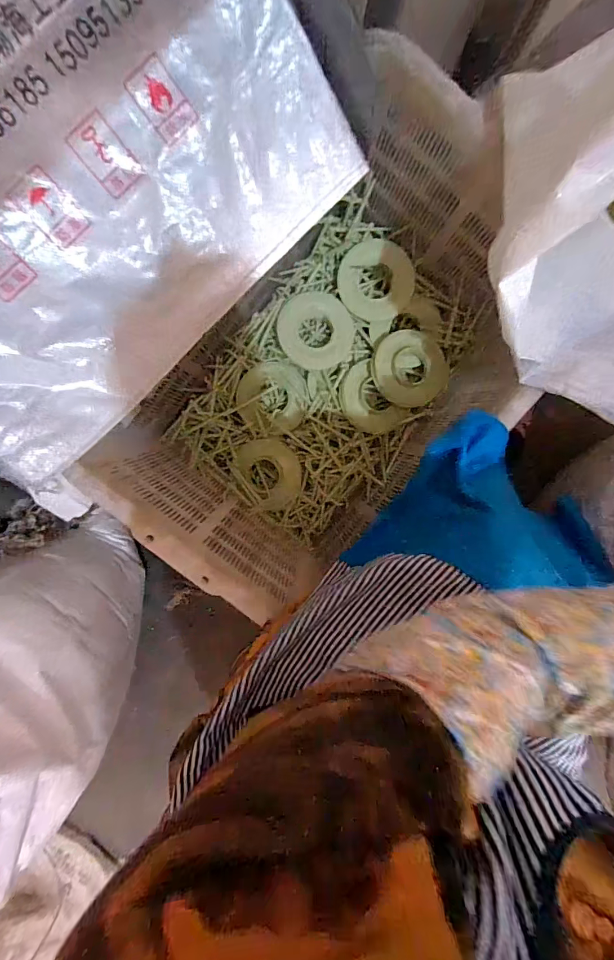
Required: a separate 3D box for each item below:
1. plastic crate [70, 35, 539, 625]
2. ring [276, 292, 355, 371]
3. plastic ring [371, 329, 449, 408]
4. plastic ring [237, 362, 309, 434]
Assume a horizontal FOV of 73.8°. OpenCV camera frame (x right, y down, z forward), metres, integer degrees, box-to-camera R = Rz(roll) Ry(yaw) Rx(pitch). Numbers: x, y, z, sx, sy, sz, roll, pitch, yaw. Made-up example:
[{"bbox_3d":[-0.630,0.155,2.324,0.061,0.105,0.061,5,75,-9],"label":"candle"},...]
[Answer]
[{"bbox_3d":[0.035,-0.157,0.627,0.366,0.245,0.646,42,92,-5],"label":"plastic crate"},{"bbox_3d":[0.016,-0.263,0.723,0.132,0.009,0.125,0,95,-2],"label":"ring"},{"bbox_3d":[0.182,-0.195,0.716,0.135,0.028,0.129,0,95,-2],"label":"plastic ring"},{"bbox_3d":[-0.062,-0.148,0.732,0.122,0.010,0.122,0,95,-2],"label":"plastic ring"}]

